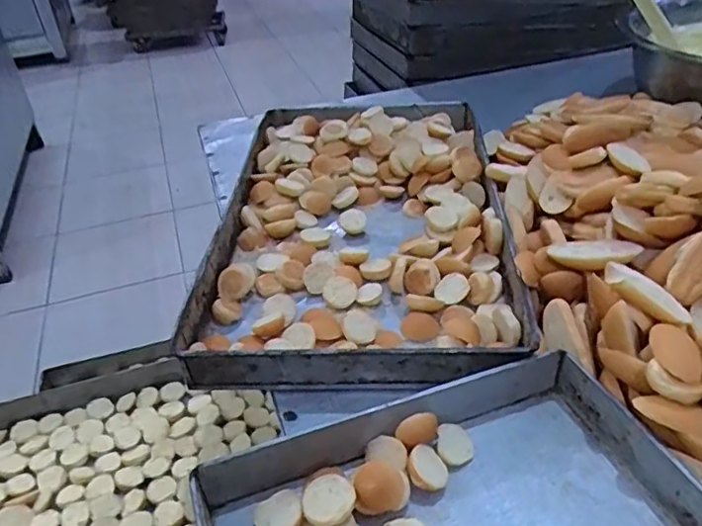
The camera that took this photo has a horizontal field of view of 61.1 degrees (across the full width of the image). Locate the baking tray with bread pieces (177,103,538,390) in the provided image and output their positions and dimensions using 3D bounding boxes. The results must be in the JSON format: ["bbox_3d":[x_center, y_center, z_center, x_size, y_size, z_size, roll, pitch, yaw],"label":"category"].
[{"bbox_3d":[0.017,-0.072,0.837,0.369,0.068,0.604,-1,36,6],"label":"baking tray with bread pieces"}]

